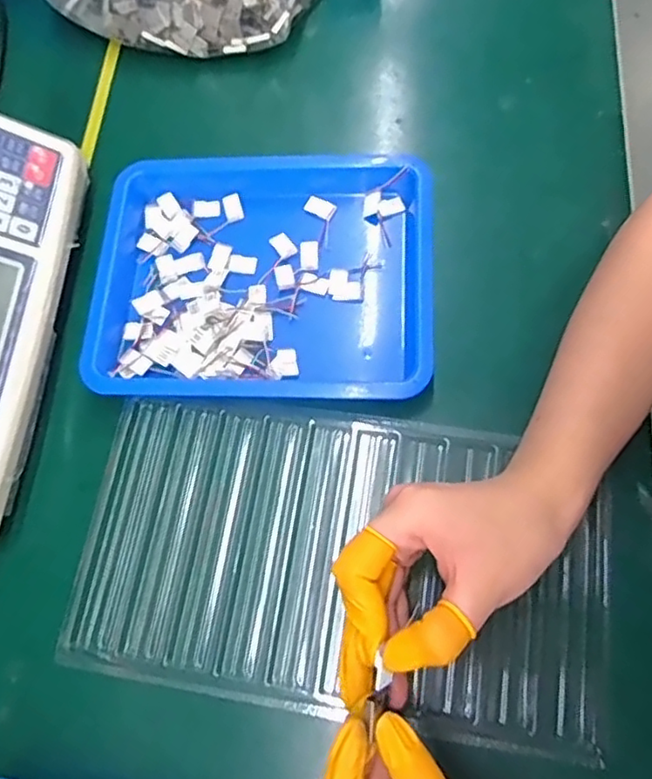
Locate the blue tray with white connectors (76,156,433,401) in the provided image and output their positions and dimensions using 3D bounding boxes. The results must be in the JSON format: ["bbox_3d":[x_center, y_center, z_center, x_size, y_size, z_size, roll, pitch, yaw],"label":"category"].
[{"bbox_3d":[-0.045,-0.076,0.414,0.226,0.030,0.177,3,70,6],"label":"blue tray with white connectors"}]

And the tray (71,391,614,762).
[{"bbox_3d":[0.009,0.096,0.363,0.297,0.026,0.162,7,71,3],"label":"tray"}]

